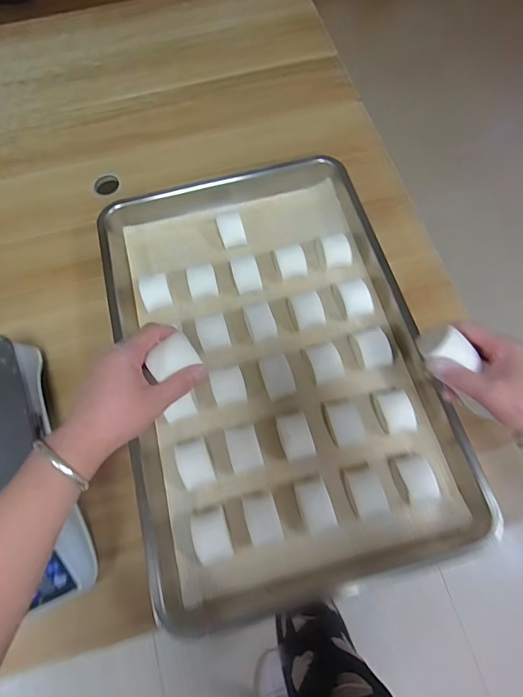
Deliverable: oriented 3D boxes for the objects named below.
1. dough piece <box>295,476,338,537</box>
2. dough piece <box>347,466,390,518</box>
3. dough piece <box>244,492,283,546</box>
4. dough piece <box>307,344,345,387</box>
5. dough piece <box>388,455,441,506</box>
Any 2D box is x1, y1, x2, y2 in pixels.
[{"bbox_3d":[0.066,0.193,0.498,0.037,0.034,0.058,-16,70,-6],"label":"dough piece"},{"bbox_3d":[0.127,0.175,0.502,0.040,0.034,0.061,-15,70,-6],"label":"dough piece"},{"bbox_3d":[0.002,0.206,0.496,0.036,0.031,0.051,-16,70,-7],"label":"dough piece"},{"bbox_3d":[0.088,0.024,0.564,0.040,0.032,0.050,-15,70,-6],"label":"dough piece"},{"bbox_3d":[0.186,0.161,0.503,0.040,0.038,0.064,-14,70,-6],"label":"dough piece"}]

